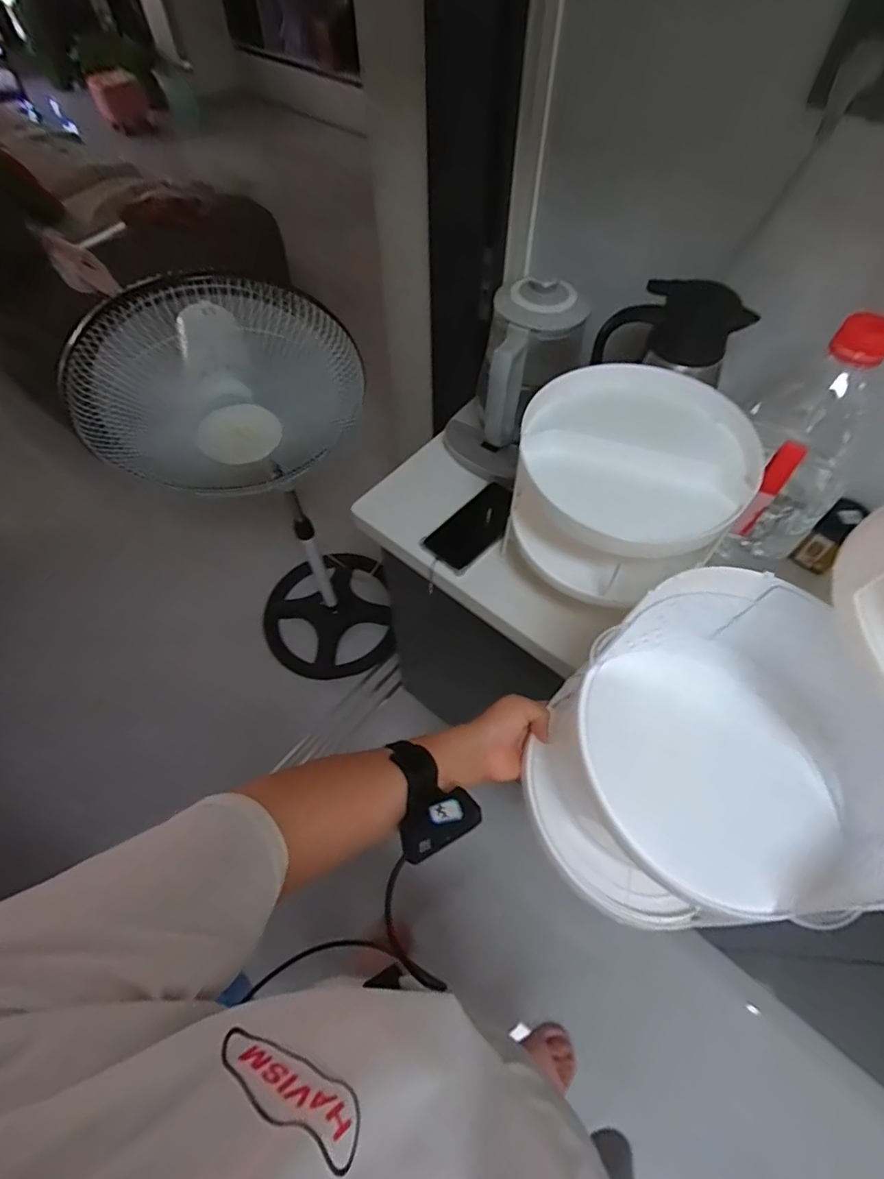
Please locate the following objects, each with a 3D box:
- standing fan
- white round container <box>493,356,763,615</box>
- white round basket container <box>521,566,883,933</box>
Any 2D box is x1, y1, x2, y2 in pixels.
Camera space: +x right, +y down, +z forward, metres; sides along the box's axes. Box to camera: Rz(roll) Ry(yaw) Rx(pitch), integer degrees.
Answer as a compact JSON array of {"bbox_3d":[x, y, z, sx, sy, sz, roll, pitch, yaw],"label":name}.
[{"bbox_3d":[-0.360,-0.169,1.178,0.373,1.104,0.337,-11,58,-8],"label":"standing fan"},{"bbox_3d":[0.200,-0.116,0.606,0.209,0.132,0.230,-38,65,-23],"label":"white round container"},{"bbox_3d":[0.225,0.151,0.462,0.249,0.221,0.228,1,57,-1],"label":"white round basket container"}]

